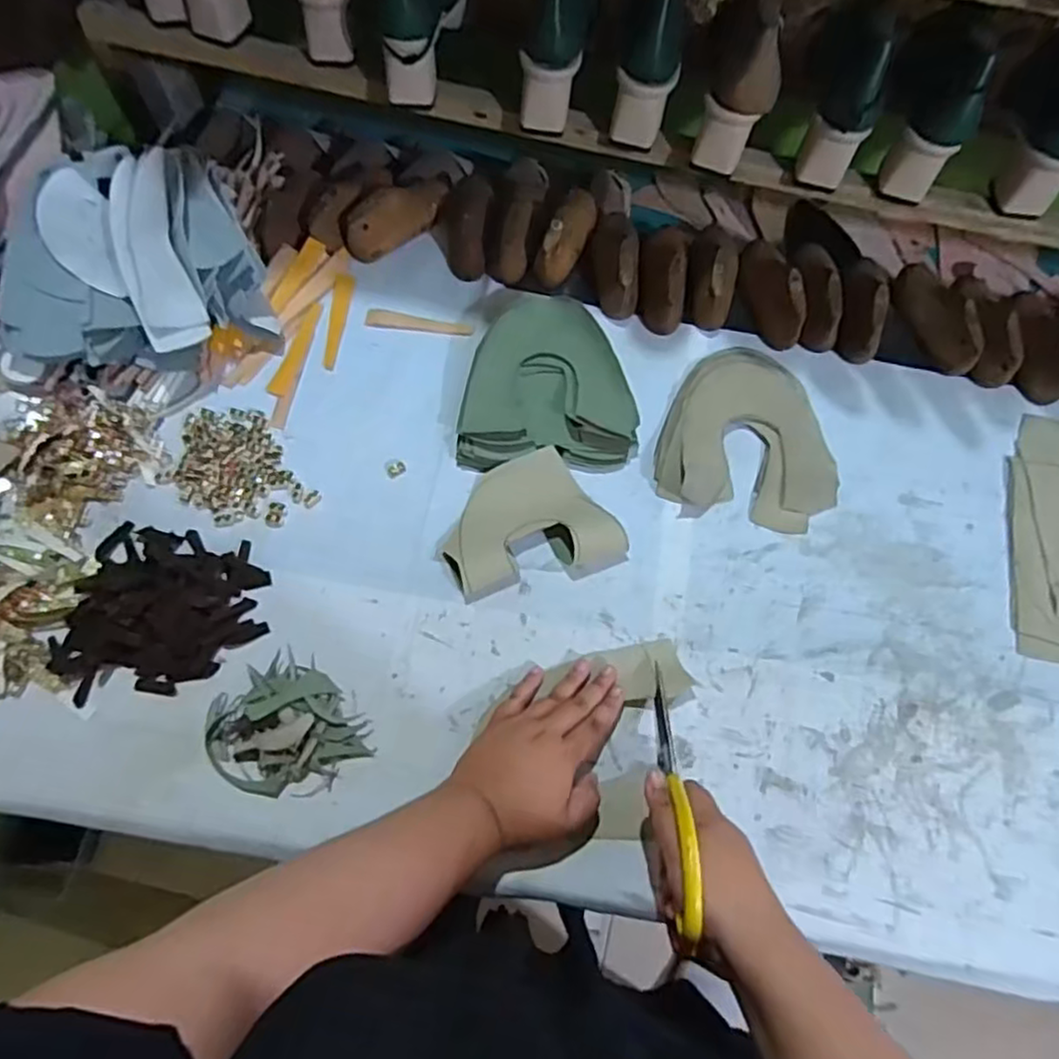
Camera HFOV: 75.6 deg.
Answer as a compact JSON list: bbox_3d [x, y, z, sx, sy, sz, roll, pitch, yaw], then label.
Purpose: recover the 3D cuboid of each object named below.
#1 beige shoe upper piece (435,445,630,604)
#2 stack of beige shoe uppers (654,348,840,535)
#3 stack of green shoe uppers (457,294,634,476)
[{"bbox_3d":[-0.004,-0.005,0.627,0.156,0.025,0.125,-21,71,-11],"label":"beige shoe upper piece"},{"bbox_3d":[0.220,-0.095,0.679,0.173,0.016,0.186,10,68,1],"label":"stack of beige shoe uppers"},{"bbox_3d":[0.016,-0.146,0.680,0.172,0.037,0.179,-1,69,-3],"label":"stack of green shoe uppers"}]

